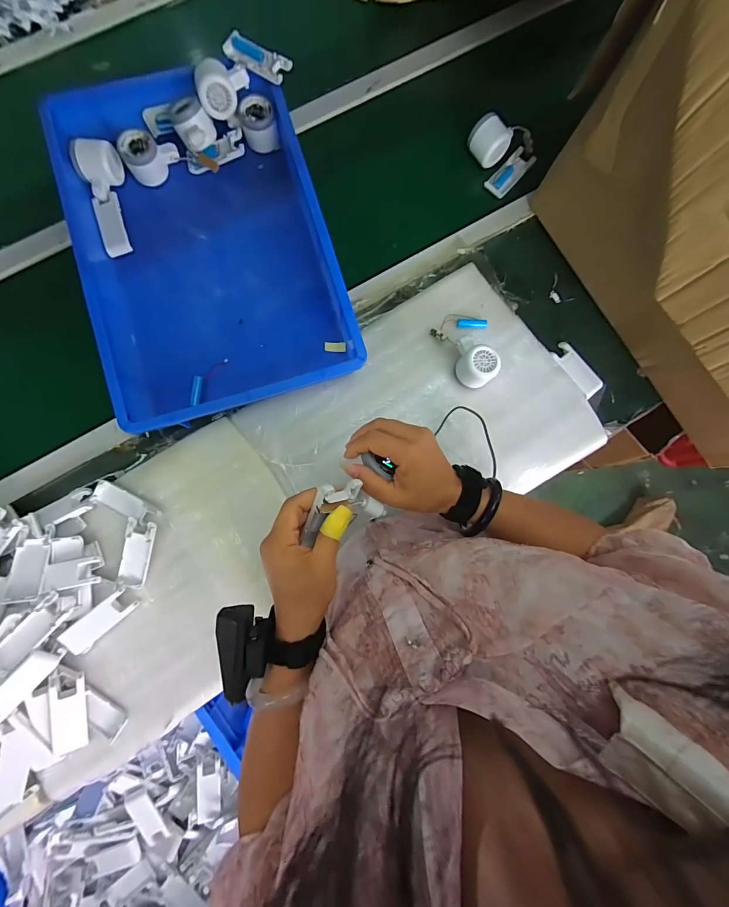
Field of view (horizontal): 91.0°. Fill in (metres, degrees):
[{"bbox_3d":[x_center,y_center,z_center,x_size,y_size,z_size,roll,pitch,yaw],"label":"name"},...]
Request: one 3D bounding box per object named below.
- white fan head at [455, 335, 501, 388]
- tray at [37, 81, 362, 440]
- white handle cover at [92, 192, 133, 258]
[{"bbox_3d":[0.177,-0.149,0.579,0.058,0.049,0.083,-19,85,-5],"label":"white fan head"},{"bbox_3d":[-0.248,-0.329,0.573,0.361,0.069,0.527,-18,85,-5],"label":"tray"},{"bbox_3d":[-0.416,-0.378,0.591,0.038,0.013,0.107,-18,85,-5],"label":"white handle cover"}]

